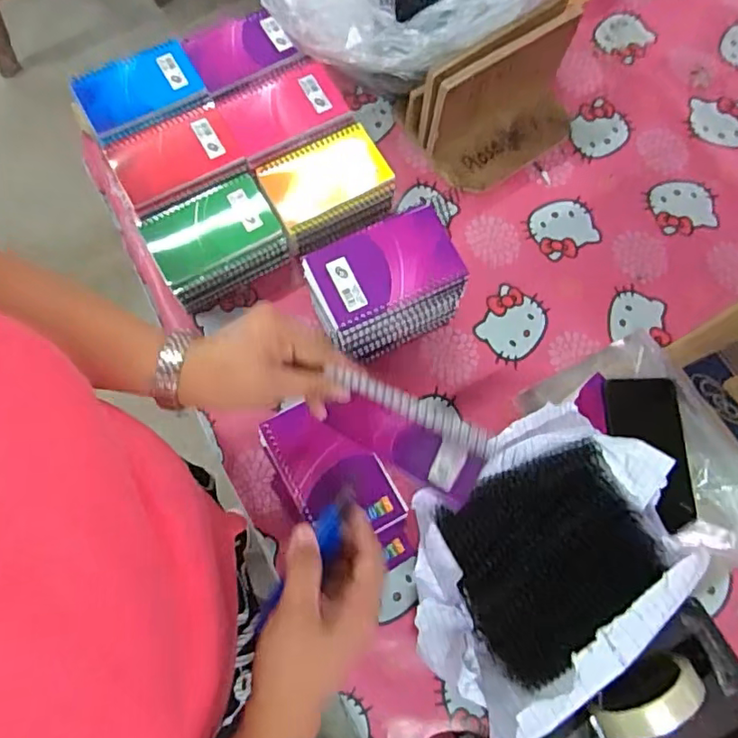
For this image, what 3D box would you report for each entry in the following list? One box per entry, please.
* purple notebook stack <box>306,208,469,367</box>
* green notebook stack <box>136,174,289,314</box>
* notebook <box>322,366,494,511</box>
[{"bbox_3d":[0.014,-0.071,0.566,0.137,0.133,0.096,-26,78,-8],"label":"purple notebook stack"},{"bbox_3d":[-0.168,-0.142,0.617,0.138,0.055,0.108,-32,79,-9],"label":"green notebook stack"},{"bbox_3d":[0.028,0.051,0.415,0.121,0.090,0.015,23,50,14],"label":"notebook"}]

